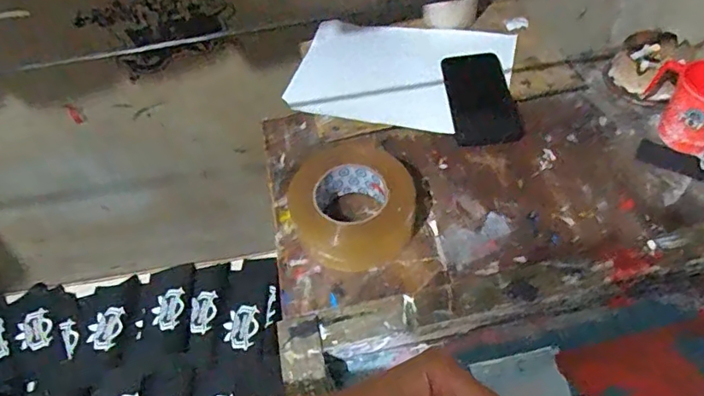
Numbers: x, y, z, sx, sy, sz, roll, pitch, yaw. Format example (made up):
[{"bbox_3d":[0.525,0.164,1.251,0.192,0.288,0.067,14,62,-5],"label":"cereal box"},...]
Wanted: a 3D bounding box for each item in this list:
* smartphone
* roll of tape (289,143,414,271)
[{"bbox_3d":[0.168,-0.133,0.692,0.083,0.007,0.166,-4,53,2],"label":"smartphone"},{"bbox_3d":[0.000,0.008,0.570,0.128,0.061,0.132,-2,53,3],"label":"roll of tape"}]

